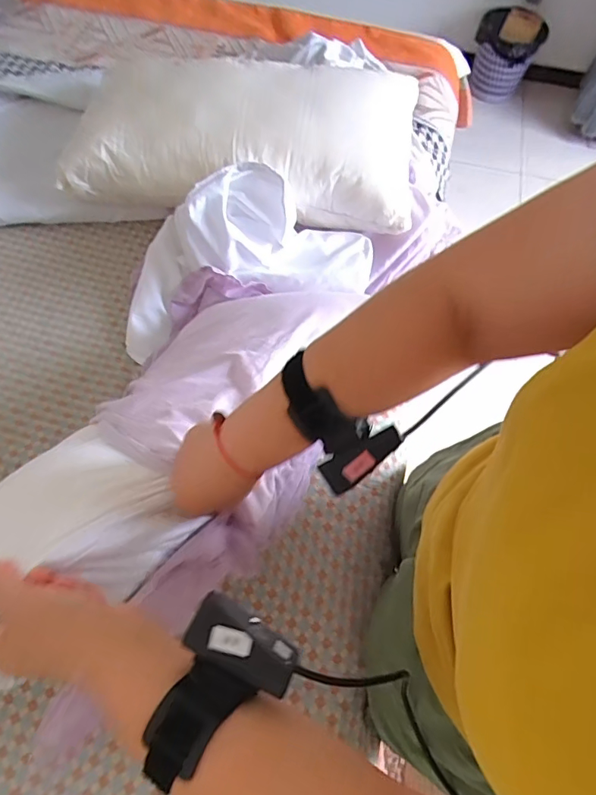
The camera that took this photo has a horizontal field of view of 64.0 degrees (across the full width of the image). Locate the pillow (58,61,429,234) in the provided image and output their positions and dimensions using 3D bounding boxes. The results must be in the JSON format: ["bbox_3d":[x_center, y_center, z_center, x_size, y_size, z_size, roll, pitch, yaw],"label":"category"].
[{"bbox_3d":[-0.097,-0.516,0.895,0.647,0.161,0.337,7,63,1],"label":"pillow"}]

